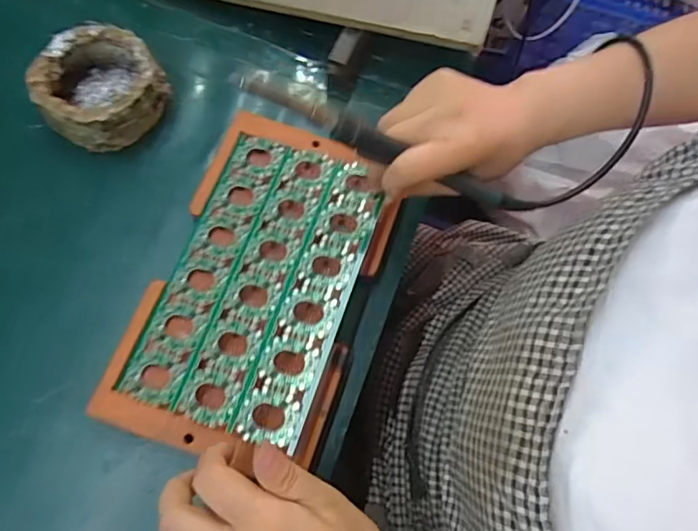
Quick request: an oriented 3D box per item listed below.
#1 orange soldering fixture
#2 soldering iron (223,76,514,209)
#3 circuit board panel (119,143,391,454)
[{"bbox_3d":[-0.057,0.009,0.354,0.137,0.019,0.227,18,70,7],"label":"orange soldering fixture"},{"bbox_3d":[0.011,-0.073,0.309,0.164,0.012,0.012,21,68,-19],"label":"soldering iron"},{"bbox_3d":[-0.058,0.006,0.351,0.119,0.010,0.197,18,70,7],"label":"circuit board panel"}]

